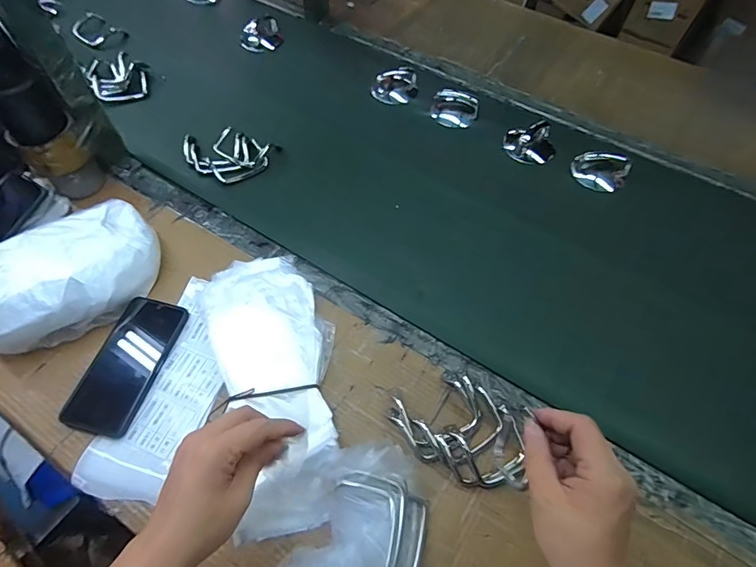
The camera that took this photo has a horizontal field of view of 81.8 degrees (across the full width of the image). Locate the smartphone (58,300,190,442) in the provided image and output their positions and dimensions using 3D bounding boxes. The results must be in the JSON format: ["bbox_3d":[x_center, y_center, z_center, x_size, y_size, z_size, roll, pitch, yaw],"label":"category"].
[{"bbox_3d":[-0.299,0.092,0.523,0.080,0.012,0.167,15,58,6],"label":"smartphone"}]

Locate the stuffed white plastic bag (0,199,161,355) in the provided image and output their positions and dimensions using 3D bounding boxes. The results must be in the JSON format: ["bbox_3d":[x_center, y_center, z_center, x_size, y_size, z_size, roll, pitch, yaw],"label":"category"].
[{"bbox_3d":[-0.384,-0.010,0.542,0.210,0.073,0.130,-33,65,-21],"label":"stuffed white plastic bag"}]

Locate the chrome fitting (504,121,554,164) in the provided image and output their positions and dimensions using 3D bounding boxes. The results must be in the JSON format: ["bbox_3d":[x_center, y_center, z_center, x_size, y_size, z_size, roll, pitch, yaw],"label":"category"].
[{"bbox_3d":[0.265,-0.249,0.750,0.086,0.036,0.084,21,59,10],"label":"chrome fitting"}]

